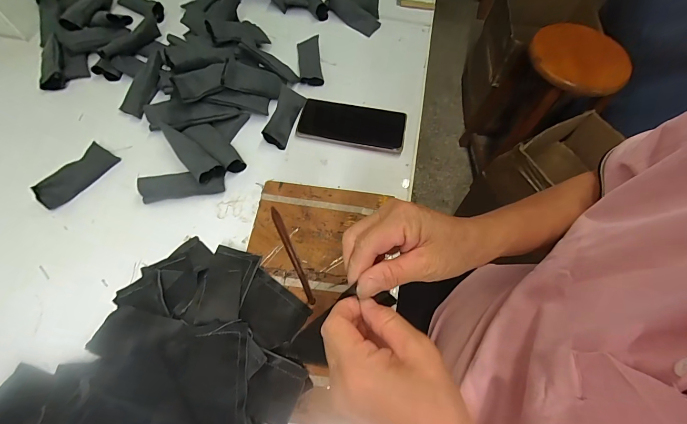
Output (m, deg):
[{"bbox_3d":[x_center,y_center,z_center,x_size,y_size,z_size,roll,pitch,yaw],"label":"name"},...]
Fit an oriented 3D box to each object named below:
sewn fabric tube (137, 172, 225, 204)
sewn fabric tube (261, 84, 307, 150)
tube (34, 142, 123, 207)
[{"bbox_3d":[-0.214,-0.034,0.438,0.104,0.028,0.029,-6,64,-6],"label":"sewn fabric tube"},{"bbox_3d":[-0.089,-0.148,0.498,0.039,0.033,0.107,10,63,2],"label":"sewn fabric tube"},{"bbox_3d":[-0.361,-0.051,0.442,0.037,0.021,0.101,33,66,13],"label":"tube"}]

